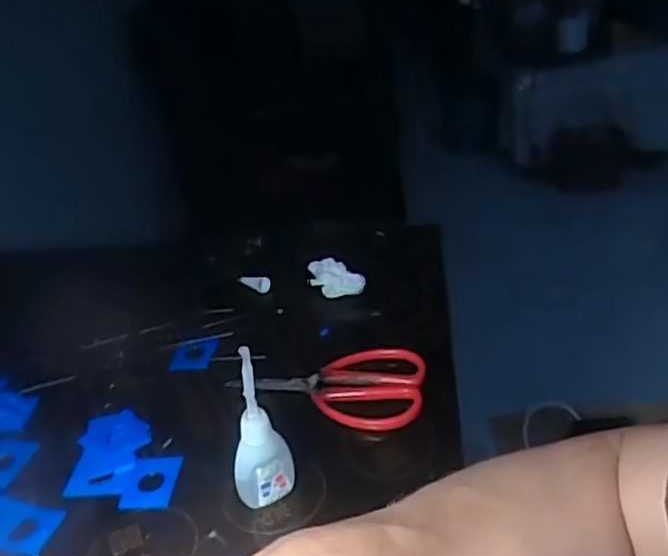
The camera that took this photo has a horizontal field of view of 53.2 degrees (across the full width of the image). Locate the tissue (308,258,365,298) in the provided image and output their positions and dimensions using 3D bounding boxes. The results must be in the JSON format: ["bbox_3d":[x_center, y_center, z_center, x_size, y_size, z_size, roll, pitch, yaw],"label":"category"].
[{"bbox_3d":[0.001,0.001,0.600,0.054,0.033,0.017,22,40,40],"label":"tissue"}]

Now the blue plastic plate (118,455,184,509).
[{"bbox_3d":[-0.118,0.131,0.432,0.035,0.004,0.041,-3,30,6],"label":"blue plastic plate"}]

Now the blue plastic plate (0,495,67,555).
[{"bbox_3d":[-0.206,0.152,0.416,0.080,0.005,0.036,6,32,20],"label":"blue plastic plate"}]

